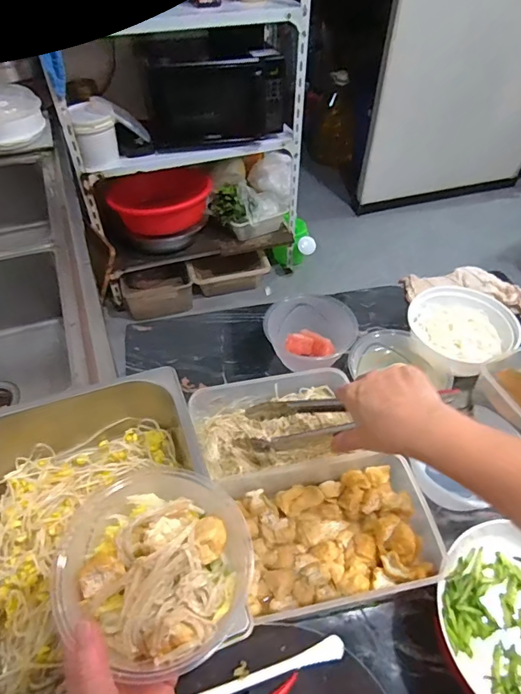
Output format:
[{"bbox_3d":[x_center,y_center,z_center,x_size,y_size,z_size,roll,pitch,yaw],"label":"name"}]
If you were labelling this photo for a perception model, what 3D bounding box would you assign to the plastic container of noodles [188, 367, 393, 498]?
[{"bbox_3d":[0.020,0.109,0.610,0.222,0.061,0.161,-12,49,-12],"label":"plastic container of noodles"}]

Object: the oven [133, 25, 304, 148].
[{"bbox_3d":[-0.149,-0.947,1.649,0.551,0.266,0.320,-13,49,-12],"label":"oven"}]

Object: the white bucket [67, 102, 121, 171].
[{"bbox_3d":[-0.549,-0.707,1.516,0.133,0.173,0.145,-16,50,-15],"label":"white bucket"}]

